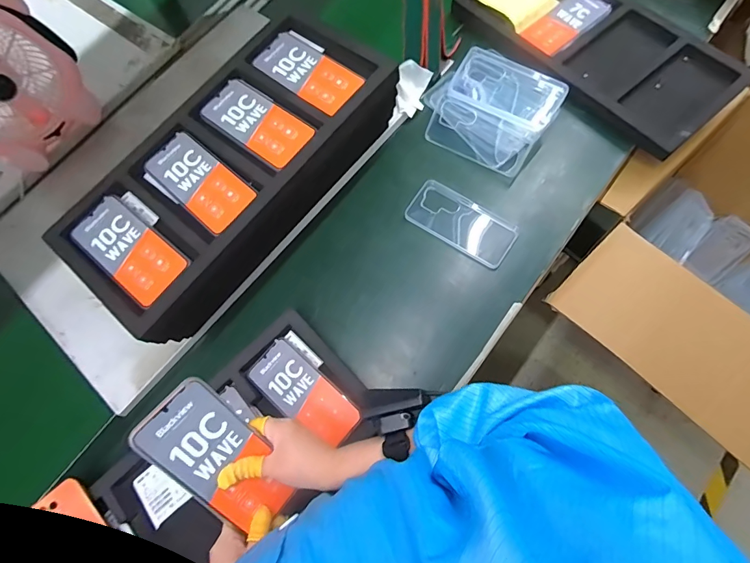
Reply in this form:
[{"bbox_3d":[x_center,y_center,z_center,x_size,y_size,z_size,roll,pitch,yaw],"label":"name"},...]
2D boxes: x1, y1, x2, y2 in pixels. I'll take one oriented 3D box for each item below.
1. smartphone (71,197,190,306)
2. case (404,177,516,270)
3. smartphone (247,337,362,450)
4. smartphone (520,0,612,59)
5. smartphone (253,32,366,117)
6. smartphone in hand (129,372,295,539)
[{"bbox_3d":[-0.316,-0.041,0.527,0.166,0.015,0.076,36,79,17],"label":"smartphone"},{"bbox_3d":[0.140,-0.097,0.666,0.174,0.008,0.084,32,78,16],"label":"case"},{"bbox_3d":[-0.103,0.165,0.595,0.170,0.005,0.075,40,81,12],"label":"smartphone"},{"bbox_3d":[0.349,-0.467,0.740,0.155,0.004,0.081,-40,74,-6],"label":"smartphone"},{"bbox_3d":[-0.094,-0.301,0.592,0.172,0.009,0.078,40,78,18],"label":"smartphone"},{"bbox_3d":[-0.152,0.176,0.410,0.165,0.007,0.077,50,63,-18],"label":"smartphone in hand"}]

